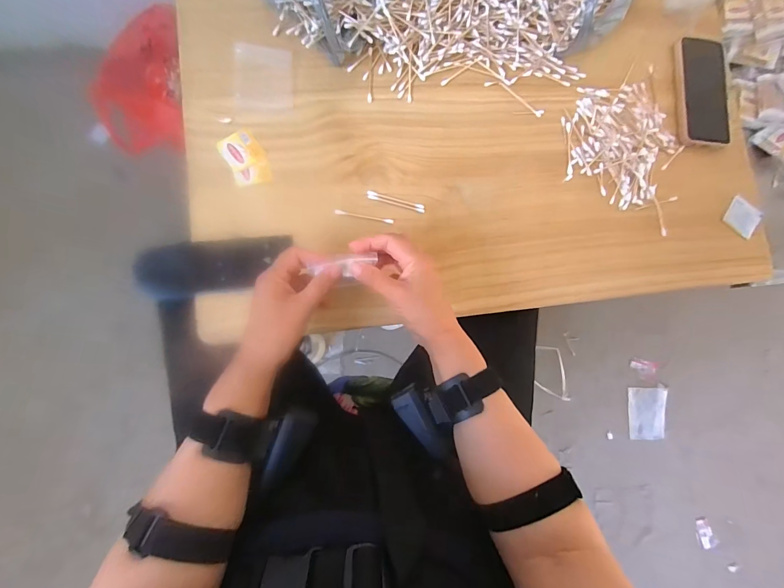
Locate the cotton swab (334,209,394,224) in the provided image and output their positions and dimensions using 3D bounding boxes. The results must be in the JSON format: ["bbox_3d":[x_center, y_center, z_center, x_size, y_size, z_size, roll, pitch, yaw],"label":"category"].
[{"bbox_3d":[-0.033,-0.093,0.422,0.070,0.004,0.005,8,84,-7],"label":"cotton swab"}]

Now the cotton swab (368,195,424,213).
[{"bbox_3d":[0.006,-0.111,0.430,0.071,0.004,0.005,14,83,-6],"label":"cotton swab"}]

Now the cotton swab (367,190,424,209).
[{"bbox_3d":[0.005,-0.116,0.431,0.071,0.005,0.006,13,83,-6],"label":"cotton swab"}]

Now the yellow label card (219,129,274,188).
[{"bbox_3d":[-0.172,-0.159,0.413,0.045,0.004,0.068,-29,87,-22],"label":"yellow label card"}]

